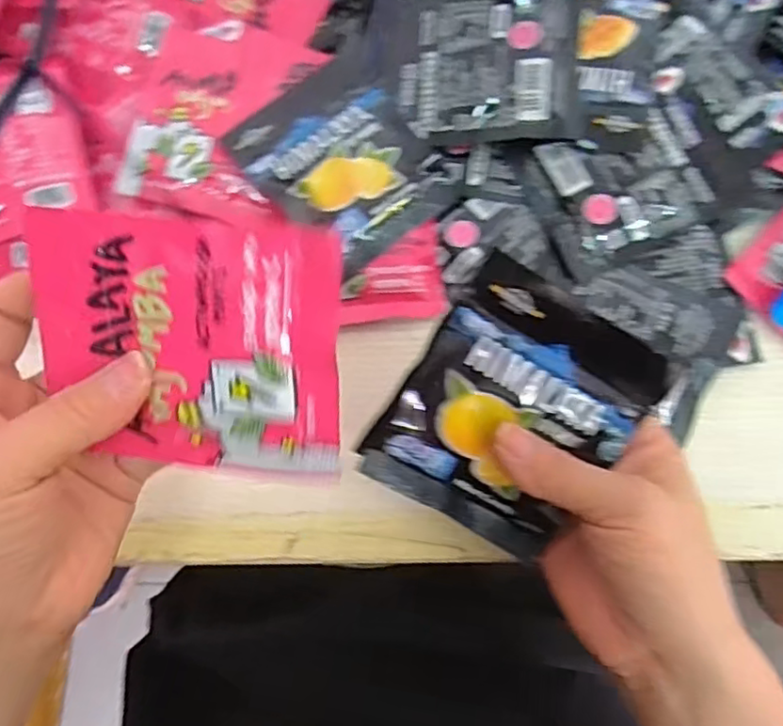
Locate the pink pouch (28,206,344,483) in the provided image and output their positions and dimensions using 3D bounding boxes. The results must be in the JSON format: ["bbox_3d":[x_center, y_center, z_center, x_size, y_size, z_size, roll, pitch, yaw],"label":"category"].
[{"bbox_3d":[-0.068,-0.003,0.213,0.103,0.007,0.088,7,111,8],"label":"pink pouch"}]

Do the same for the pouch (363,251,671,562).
[{"bbox_3d":[0.051,0.022,0.262,0.091,0.016,0.104,30,106,-9],"label":"pouch"}]

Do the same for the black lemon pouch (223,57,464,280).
[{"bbox_3d":[-0.026,-0.110,0.346,0.085,0.016,0.105,-38,76,-13],"label":"black lemon pouch"}]

